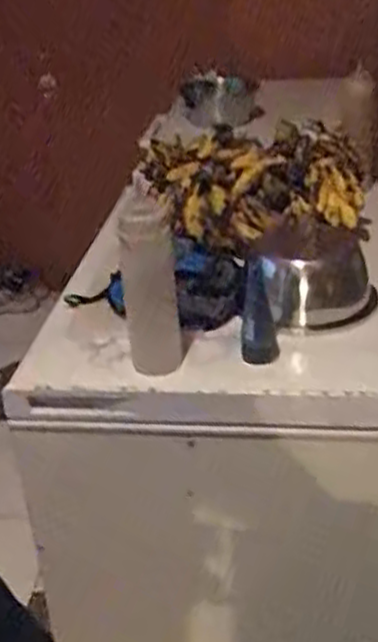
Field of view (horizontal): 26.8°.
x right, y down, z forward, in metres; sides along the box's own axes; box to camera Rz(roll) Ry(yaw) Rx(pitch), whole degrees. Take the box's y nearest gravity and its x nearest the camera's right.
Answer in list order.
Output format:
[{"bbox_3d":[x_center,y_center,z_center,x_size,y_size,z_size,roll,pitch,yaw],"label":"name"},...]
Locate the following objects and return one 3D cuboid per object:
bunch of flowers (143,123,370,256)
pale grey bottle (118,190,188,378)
[{"bbox_3d":[0.108,-0.208,1.214,0.342,0.151,0.157,-5,28,-1],"label":"bunch of flowers"},{"bbox_3d":[-0.045,-0.043,0.980,0.069,0.242,0.054,-6,28,-2],"label":"pale grey bottle"}]

